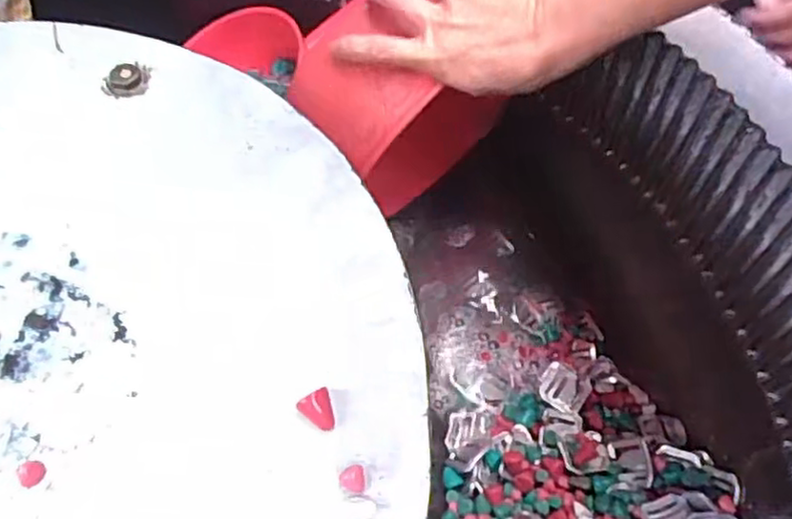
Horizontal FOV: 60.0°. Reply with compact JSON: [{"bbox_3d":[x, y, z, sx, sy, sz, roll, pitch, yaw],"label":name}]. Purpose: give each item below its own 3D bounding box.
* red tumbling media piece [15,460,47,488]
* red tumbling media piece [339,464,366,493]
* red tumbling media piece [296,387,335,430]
[{"bbox_3d":[-0.144,0.084,0.270,0.011,0.004,0.010,0,60,-1],"label":"red tumbling media piece"},{"bbox_3d":[-0.017,0.085,0.265,0.010,0.007,0.011,4,60,1],"label":"red tumbling media piece"},{"bbox_3d":[-0.032,0.062,0.278,0.013,0.010,0.016,-11,60,-6],"label":"red tumbling media piece"}]

